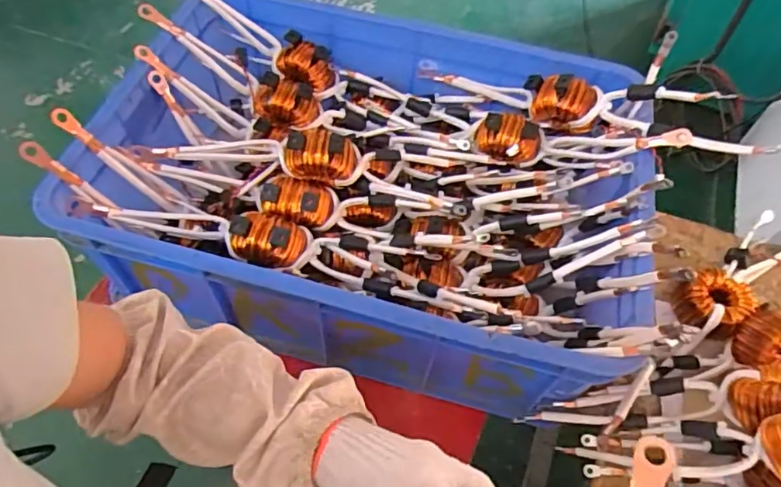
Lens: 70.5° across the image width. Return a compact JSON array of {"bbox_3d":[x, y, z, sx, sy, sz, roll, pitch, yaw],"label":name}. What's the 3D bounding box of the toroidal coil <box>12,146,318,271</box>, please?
[{"bbox_3d":[-0.225,-0.030,0.586,0.292,0.069,0.051,16,55,-12],"label":"toroidal coil"}]

